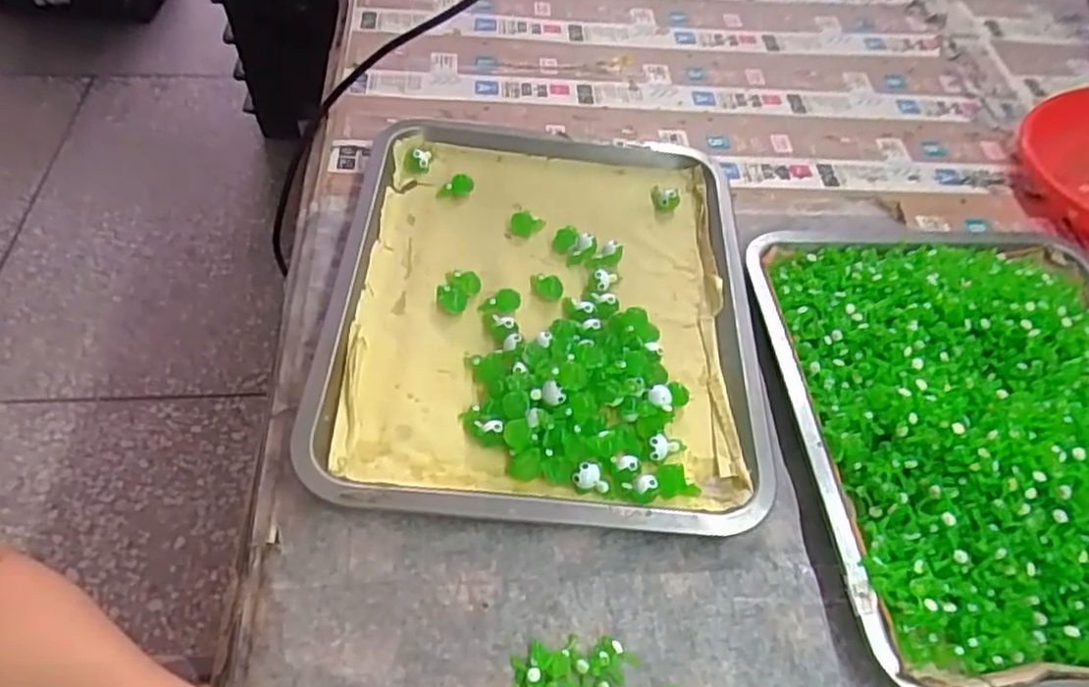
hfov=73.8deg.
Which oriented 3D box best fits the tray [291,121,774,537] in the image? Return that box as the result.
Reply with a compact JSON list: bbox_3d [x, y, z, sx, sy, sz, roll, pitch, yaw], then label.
[{"bbox_3d":[0.001,-0.031,0.473,0.263,0.024,0.314,6,53,-1],"label":"tray"}]

